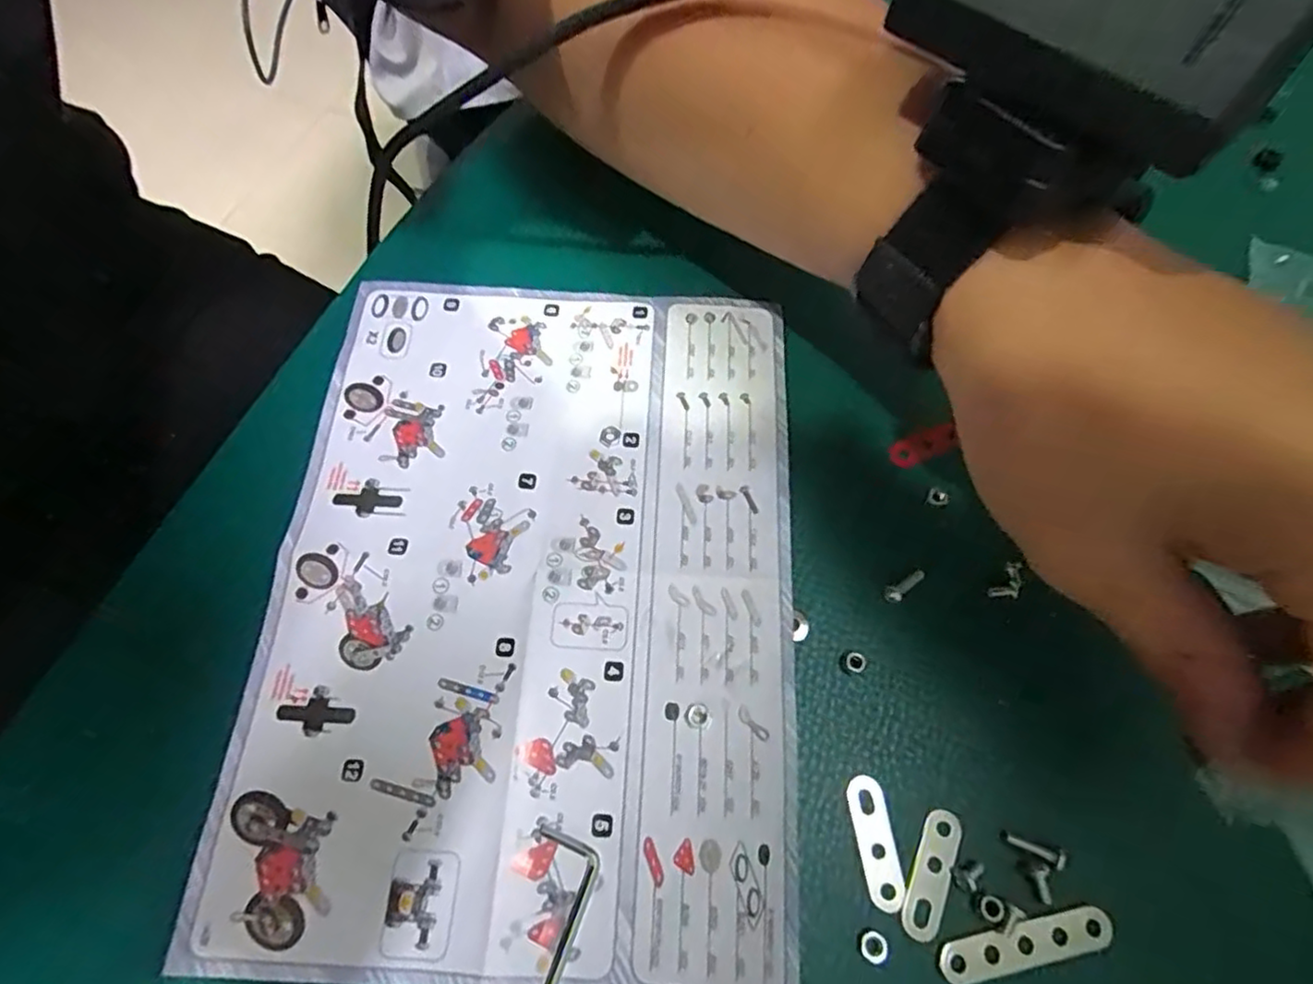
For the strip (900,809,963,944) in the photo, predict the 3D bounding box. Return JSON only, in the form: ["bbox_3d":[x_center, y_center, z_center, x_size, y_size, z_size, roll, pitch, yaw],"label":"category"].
[{"bbox_3d":[0.078,0.108,0.184,0.011,0.004,0.034,24,69,10],"label":"strip"}]

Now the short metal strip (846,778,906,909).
[{"bbox_3d":[0.063,0.100,0.186,0.009,0.004,0.034,-6,67,-3],"label":"short metal strip"}]

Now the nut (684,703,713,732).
[{"bbox_3d":[0.013,0.068,0.198,0.008,0.004,0.008,0,67,0],"label":"nut"}]

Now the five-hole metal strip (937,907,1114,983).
[{"bbox_3d":[0.100,0.123,0.176,0.048,0.004,0.010,-11,67,-5],"label":"five-hole metal strip"}]

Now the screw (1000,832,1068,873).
[{"bbox_3d":[0.107,0.102,0.185,0.017,0.004,0.006,16,66,26],"label":"screw"}]

